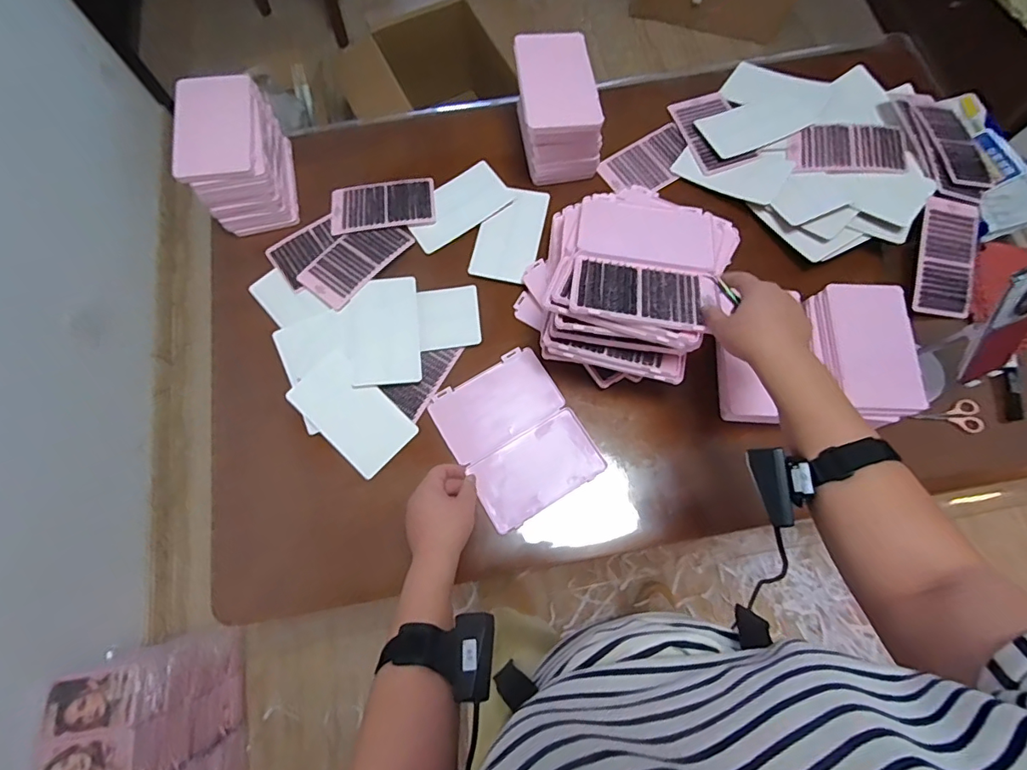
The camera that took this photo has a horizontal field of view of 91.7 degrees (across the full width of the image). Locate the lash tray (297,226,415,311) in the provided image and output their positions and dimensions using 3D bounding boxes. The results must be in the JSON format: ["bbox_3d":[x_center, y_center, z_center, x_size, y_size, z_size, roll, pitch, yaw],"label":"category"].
[{"bbox_3d":[-0.253,-0.206,0.802,0.099,0.011,0.175,39,77,12],"label":"lash tray"}]

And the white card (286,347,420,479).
[{"bbox_3d":[-0.235,0.040,0.729,0.175,0.010,0.101,45,79,4],"label":"white card"}]

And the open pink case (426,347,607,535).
[{"bbox_3d":[0.003,0.073,0.731,0.179,0.010,0.221,-30,75,-8],"label":"open pink case"}]

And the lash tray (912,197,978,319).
[{"bbox_3d":[0.662,-0.195,0.762,0.093,0.010,0.177,7,91,-9],"label":"lash tray"}]

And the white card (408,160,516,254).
[{"bbox_3d":[-0.095,-0.301,0.839,0.176,0.005,0.095,-35,79,-8],"label":"white card"}]

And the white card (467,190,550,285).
[{"bbox_3d":[-0.005,-0.252,0.826,0.103,0.006,0.172,11,73,10],"label":"white card"}]

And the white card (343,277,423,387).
[{"bbox_3d":[-0.199,-0.083,0.760,0.108,0.006,0.167,-7,74,-3],"label":"white card"}]

